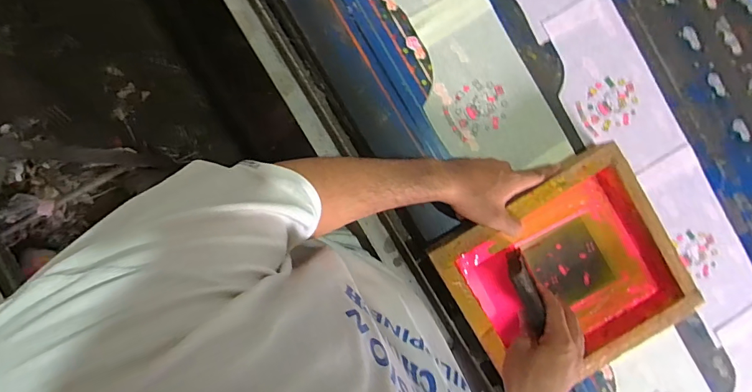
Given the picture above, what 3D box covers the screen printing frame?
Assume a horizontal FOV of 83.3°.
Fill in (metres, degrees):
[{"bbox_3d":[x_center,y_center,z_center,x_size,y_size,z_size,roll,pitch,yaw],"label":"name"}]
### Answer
[{"bbox_3d":[0.252,0.109,0.583,0.276,0.061,0.248,-31,92,0],"label":"screen printing frame"}]

